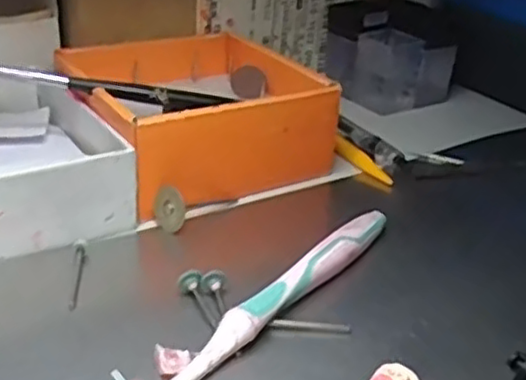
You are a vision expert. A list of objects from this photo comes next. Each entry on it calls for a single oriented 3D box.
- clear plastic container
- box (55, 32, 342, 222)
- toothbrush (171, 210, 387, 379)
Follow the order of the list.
[{"bbox_3d":[0.093,-0.095,0.499,0.072,0.049,0.063,-12,32,-27],"label":"clear plastic container"},{"bbox_3d":[-0.039,-0.046,0.388,0.121,0.049,0.129,-12,32,-27],"label":"box"},{"bbox_3d":[0.000,0.045,0.256,0.013,0.017,0.178,22,33,30],"label":"toothbrush"}]

